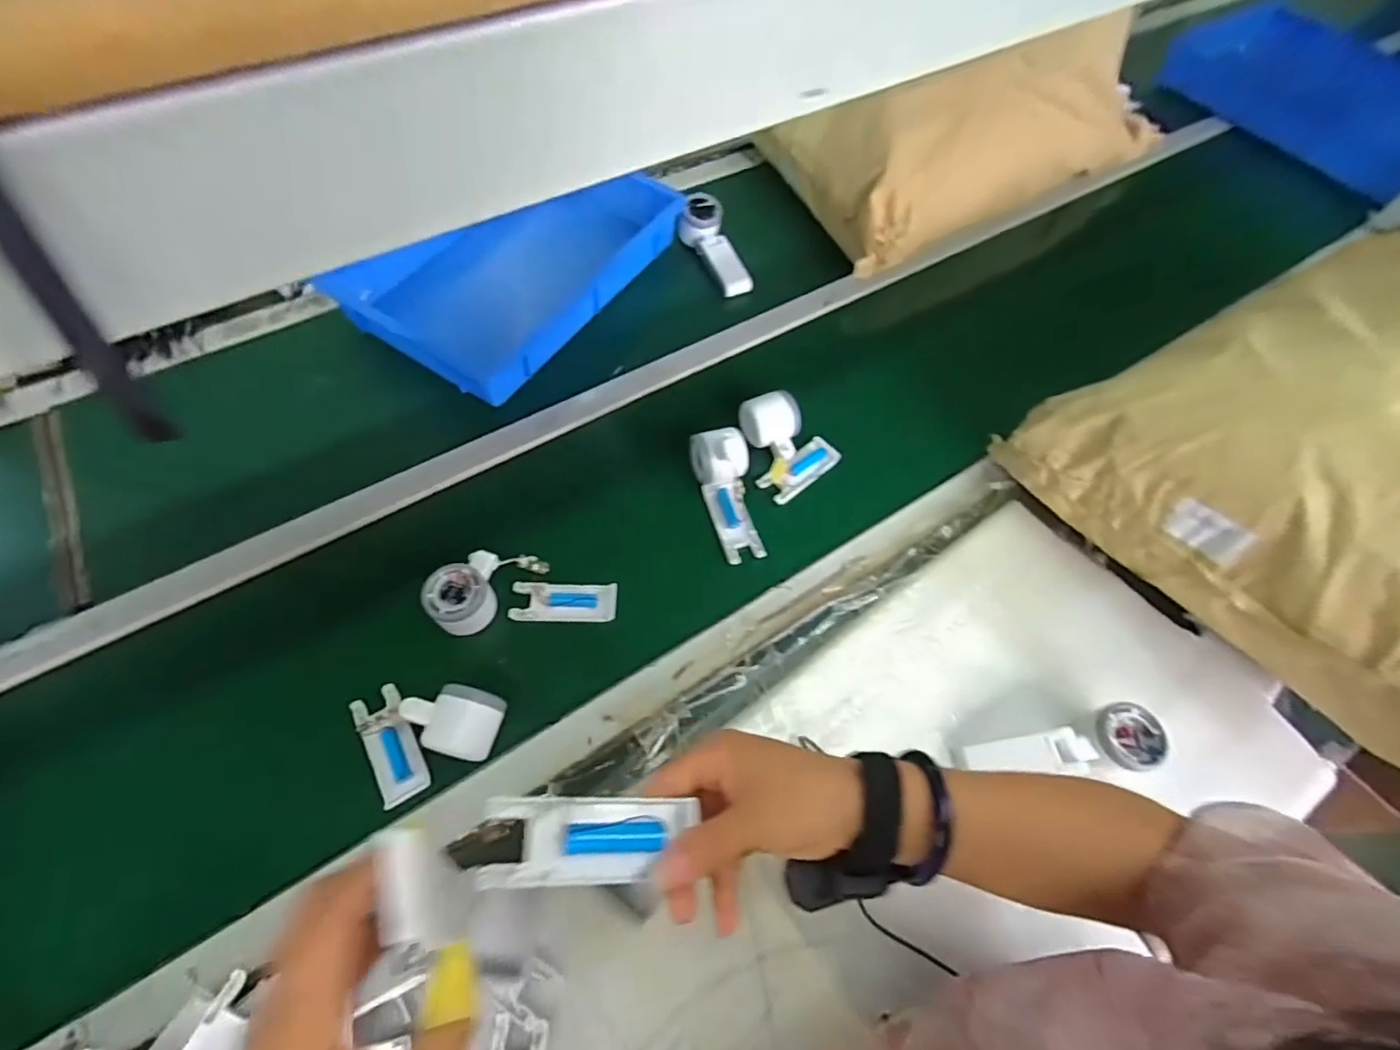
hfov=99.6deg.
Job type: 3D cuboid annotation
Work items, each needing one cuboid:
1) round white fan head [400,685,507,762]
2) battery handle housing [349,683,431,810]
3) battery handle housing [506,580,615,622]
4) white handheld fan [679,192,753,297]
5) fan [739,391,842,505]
[{"bbox_3d":[-0.221,0.175,0.534,0.081,0.051,0.057,12,64,6],"label":"round white fan head"},{"bbox_3d":[-0.282,0.201,0.540,0.041,0.013,0.102,-30,64,-10],"label":"battery handle housing"},{"bbox_3d":[-0.140,0.081,0.616,0.105,0.014,0.041,-1,63,4],"label":"battery handle housing"},{"bbox_3d":[0.025,-0.409,0.862,0.058,0.064,0.155,-24,65,-15],"label":"white handheld fan"},{"bbox_3d":[0.092,-0.095,0.698,0.125,0.055,0.105,34,69,16],"label":"fan"}]

